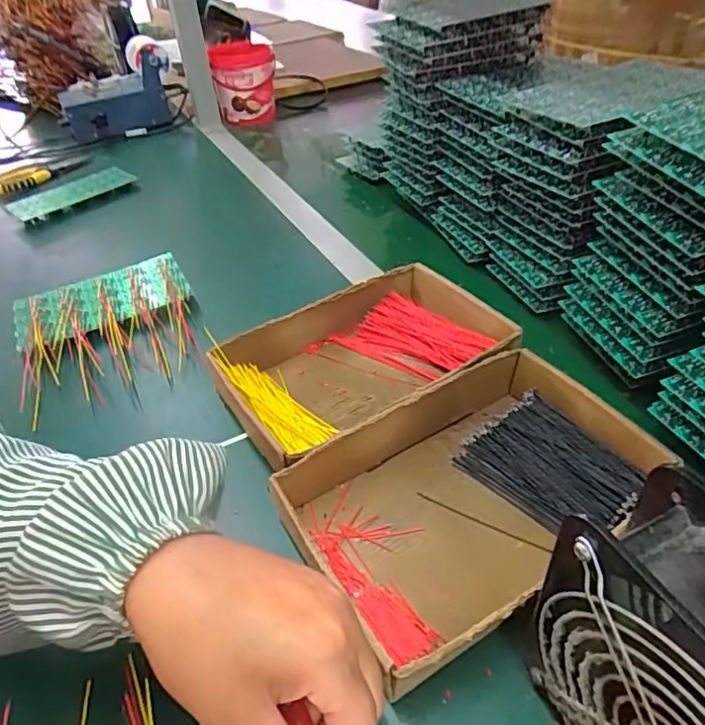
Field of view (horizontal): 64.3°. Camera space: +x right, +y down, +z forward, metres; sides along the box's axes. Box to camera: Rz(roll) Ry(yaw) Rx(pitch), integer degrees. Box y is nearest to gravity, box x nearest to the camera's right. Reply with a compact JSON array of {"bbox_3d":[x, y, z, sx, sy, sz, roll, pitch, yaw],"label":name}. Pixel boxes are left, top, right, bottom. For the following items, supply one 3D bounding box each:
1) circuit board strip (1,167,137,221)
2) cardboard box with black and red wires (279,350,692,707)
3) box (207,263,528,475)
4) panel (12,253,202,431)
[{"bbox_3d":[-0.410,-0.249,0.824,0.074,0.016,0.163,27,50,32],"label":"circuit board strip"},{"bbox_3d":[0.081,0.088,0.377,0.250,0.045,0.155,-26,45,-23],"label":"cardboard box with black and red wires"},{"bbox_3d":[0.011,-0.003,0.481,0.243,0.044,0.156,-26,44,-22],"label":"box"},{"bbox_3d":[-0.245,-0.039,0.568,0.170,0.022,0.177,-21,43,-18],"label":"panel"}]

